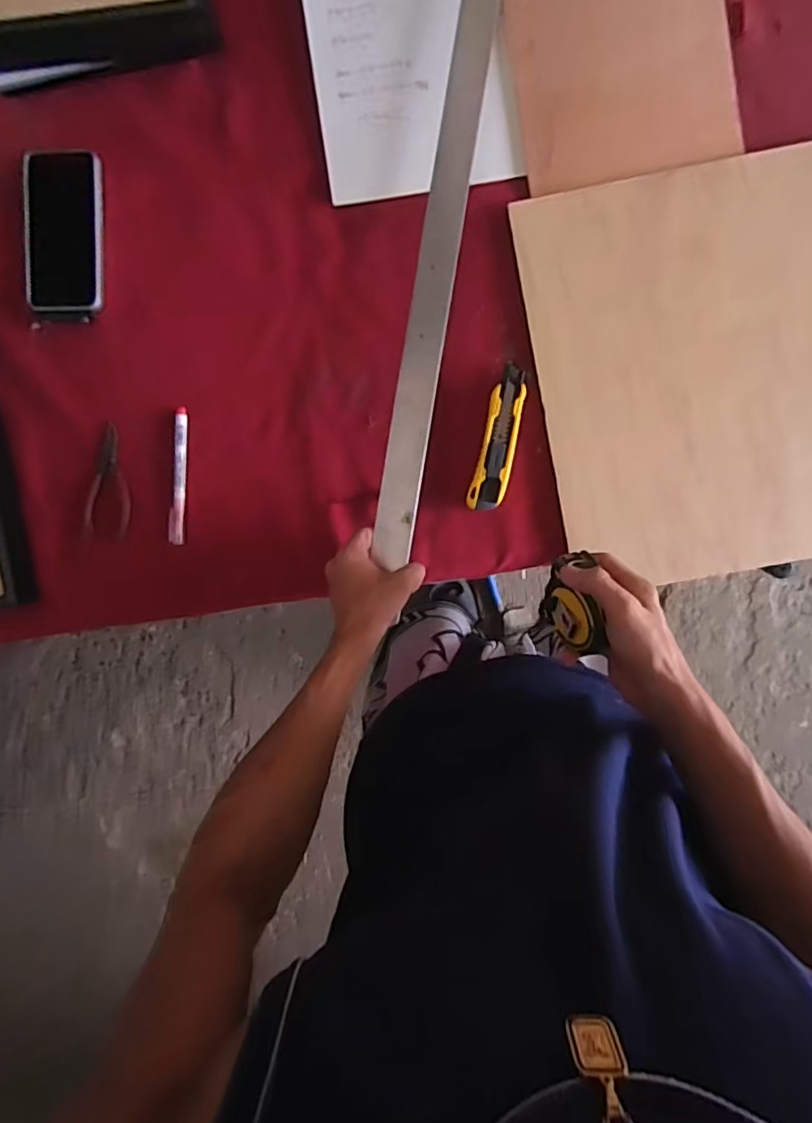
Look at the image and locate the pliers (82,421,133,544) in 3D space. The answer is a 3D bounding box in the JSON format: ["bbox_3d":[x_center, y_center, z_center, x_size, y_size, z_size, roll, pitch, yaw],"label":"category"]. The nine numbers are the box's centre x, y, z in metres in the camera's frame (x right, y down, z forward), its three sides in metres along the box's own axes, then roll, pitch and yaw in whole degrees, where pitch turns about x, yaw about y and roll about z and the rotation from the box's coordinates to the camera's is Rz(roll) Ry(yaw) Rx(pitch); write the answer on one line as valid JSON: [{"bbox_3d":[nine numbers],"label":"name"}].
[{"bbox_3d":[-0.306,-0.078,0.588,0.046,0.010,0.123,4,90,2],"label":"pliers"}]

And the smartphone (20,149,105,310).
[{"bbox_3d":[-0.353,-0.338,0.581,0.080,0.011,0.156,0,90,2],"label":"smartphone"}]

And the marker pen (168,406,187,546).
[{"bbox_3d":[-0.235,-0.088,0.586,0.015,0.008,0.140,1,90,2],"label":"marker pen"}]

